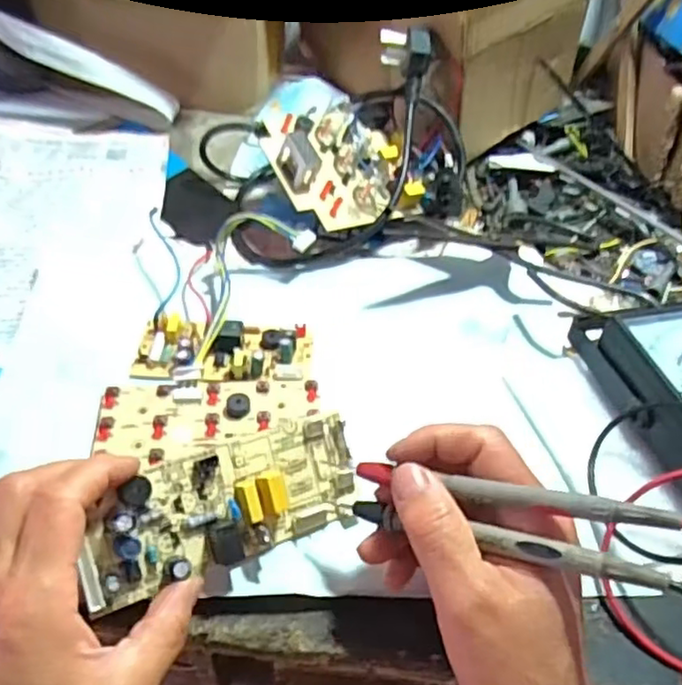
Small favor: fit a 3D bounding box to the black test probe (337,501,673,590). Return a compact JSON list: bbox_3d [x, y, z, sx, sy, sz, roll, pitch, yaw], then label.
[{"bbox_3d":[0.056,0.077,0.261,0.136,0.007,0.008,3,41,35],"label":"black test probe"}]

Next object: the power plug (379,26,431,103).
[{"bbox_3d":[0.048,-0.215,0.506,0.038,0.042,0.030,7,46,1],"label":"power plug"}]

